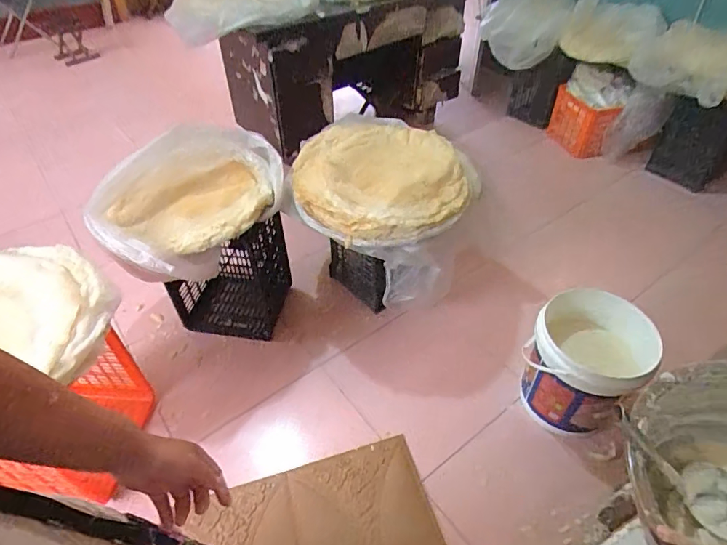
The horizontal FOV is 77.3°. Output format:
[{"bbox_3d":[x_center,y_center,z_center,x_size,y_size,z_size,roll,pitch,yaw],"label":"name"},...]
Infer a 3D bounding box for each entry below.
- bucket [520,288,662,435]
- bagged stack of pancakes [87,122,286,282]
[{"bbox_3d":[0.656,0.273,1.363,0.304,0.326,0.316,-1,45,1],"label":"bucket"},{"bbox_3d":[-0.539,-0.236,1.338,0.462,0.227,0.538,17,48,18],"label":"bagged stack of pancakes"}]

